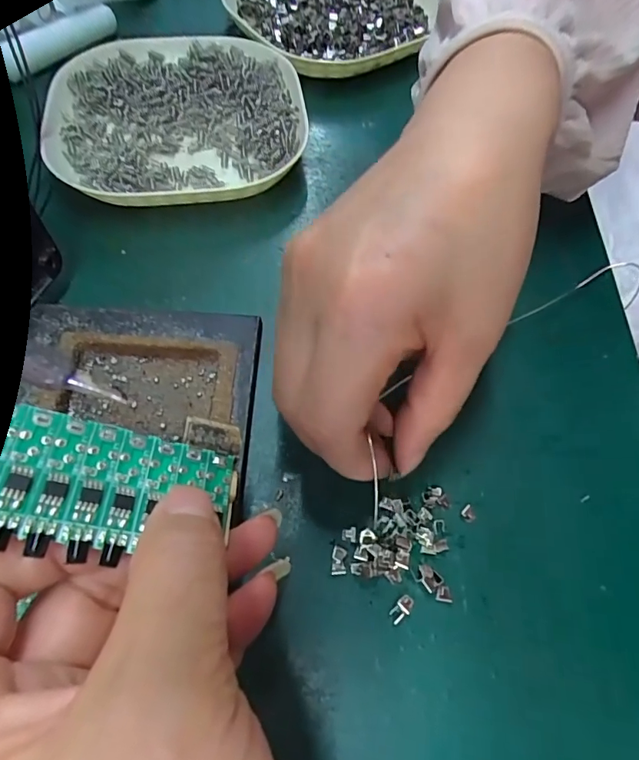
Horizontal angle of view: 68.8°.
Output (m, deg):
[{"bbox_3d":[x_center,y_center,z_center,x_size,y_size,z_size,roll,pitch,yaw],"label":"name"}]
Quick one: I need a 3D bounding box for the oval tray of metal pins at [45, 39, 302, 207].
[{"bbox_3d":[-0.084,-0.153,0.274,0.144,0.020,0.141,-5,62,-6],"label":"oval tray of metal pins"}]

